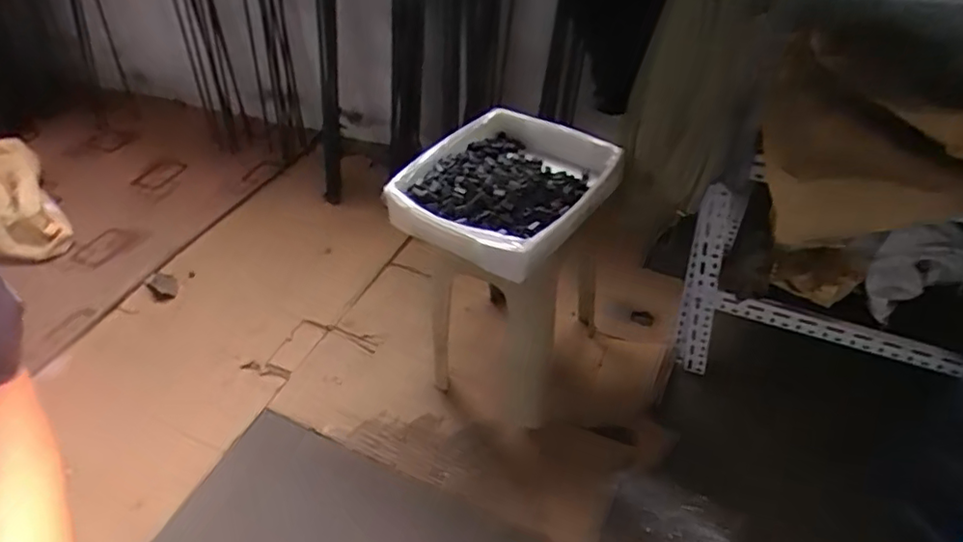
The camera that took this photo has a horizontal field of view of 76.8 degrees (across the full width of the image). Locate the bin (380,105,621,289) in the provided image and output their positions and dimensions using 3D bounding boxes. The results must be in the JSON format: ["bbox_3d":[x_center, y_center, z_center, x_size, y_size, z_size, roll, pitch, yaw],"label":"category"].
[{"bbox_3d":[0.042,-0.159,1.128,0.349,0.078,0.365,26,50,28],"label":"bin"}]

